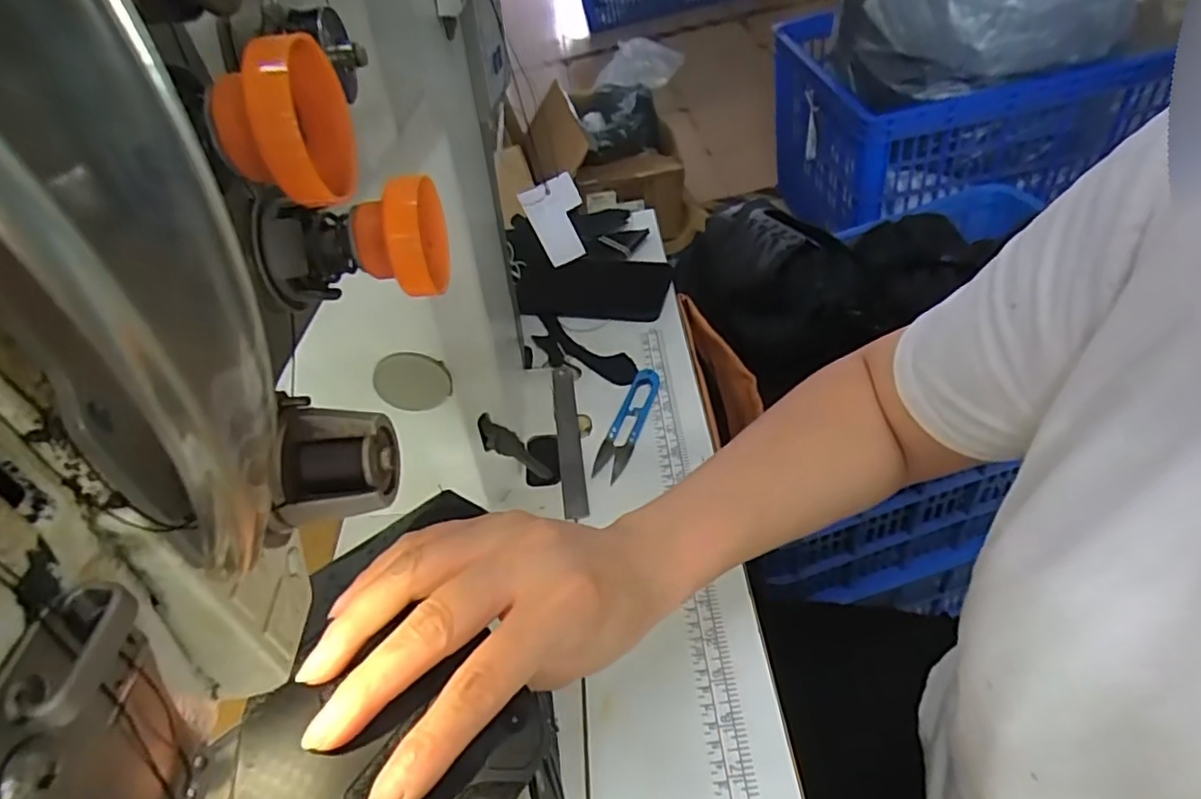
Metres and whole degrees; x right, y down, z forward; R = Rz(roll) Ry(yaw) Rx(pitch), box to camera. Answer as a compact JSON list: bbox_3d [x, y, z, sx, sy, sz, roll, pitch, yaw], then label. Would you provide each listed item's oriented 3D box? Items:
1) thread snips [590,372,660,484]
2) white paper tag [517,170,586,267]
[{"bbox_3d":[0.023,0.017,0.526,0.025,0.010,0.118,8,48,22],"label":"thread snips"},{"bbox_3d":[-0.028,-0.123,0.440,0.037,0.071,0.010,-17,59,8],"label":"white paper tag"}]

